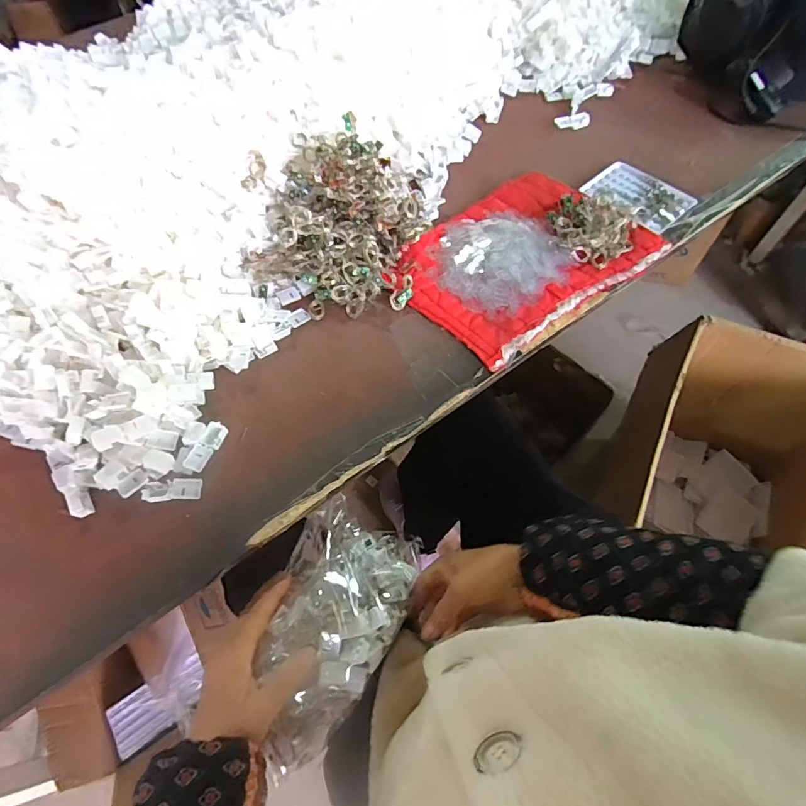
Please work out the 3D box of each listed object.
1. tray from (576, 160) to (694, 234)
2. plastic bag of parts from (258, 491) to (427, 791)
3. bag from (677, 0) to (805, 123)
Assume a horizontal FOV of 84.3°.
[{"bbox_3d":[0.328,-0.292,0.625,0.096,0.011,0.132,-37,65,-18],"label":"tray"},{"bbox_3d":[-0.072,0.216,0.428,0.126,0.071,0.233,15,65,11],"label":"plastic bag of parts"},{"bbox_3d":[0.607,-0.606,0.715,0.222,0.137,0.256,-20,62,-8],"label":"bag"}]

